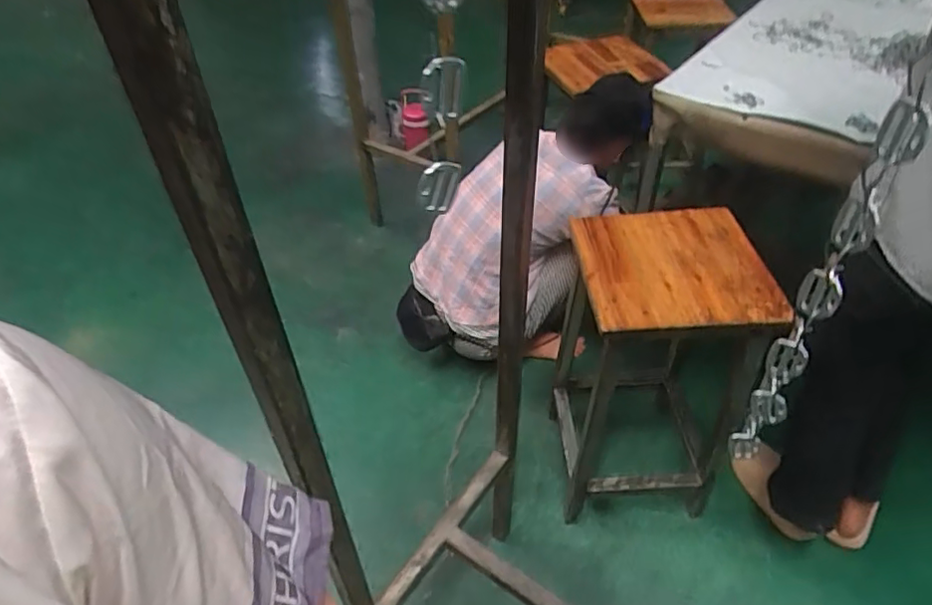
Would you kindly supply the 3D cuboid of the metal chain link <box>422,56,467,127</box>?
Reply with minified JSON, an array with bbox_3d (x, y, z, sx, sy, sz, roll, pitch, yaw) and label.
[{"bbox_3d":[-0.011,-0.111,0.312,0.021,0.034,0.011,-33,55,-22],"label":"metal chain link"}]

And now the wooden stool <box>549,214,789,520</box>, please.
[{"bbox_3d":[0.382,0.142,1.244,0.348,0.630,0.366,-4,50,1],"label":"wooden stool"}]

